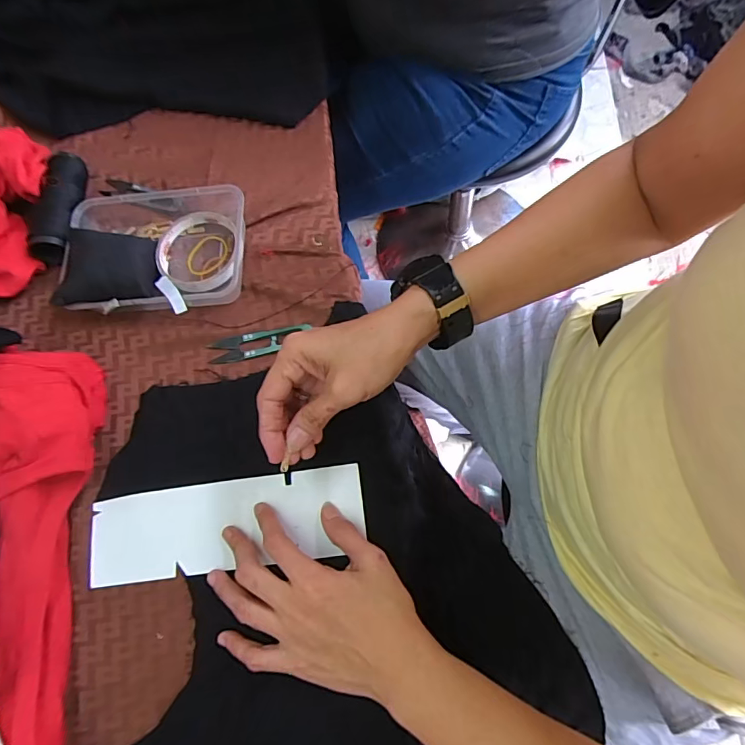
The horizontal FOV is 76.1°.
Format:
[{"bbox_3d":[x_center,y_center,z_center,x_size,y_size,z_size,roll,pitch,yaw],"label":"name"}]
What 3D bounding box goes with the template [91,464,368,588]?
[{"bbox_3d":[-0.122,0.125,0.395,0.229,0.010,0.070,-8,73,2],"label":"template"}]

